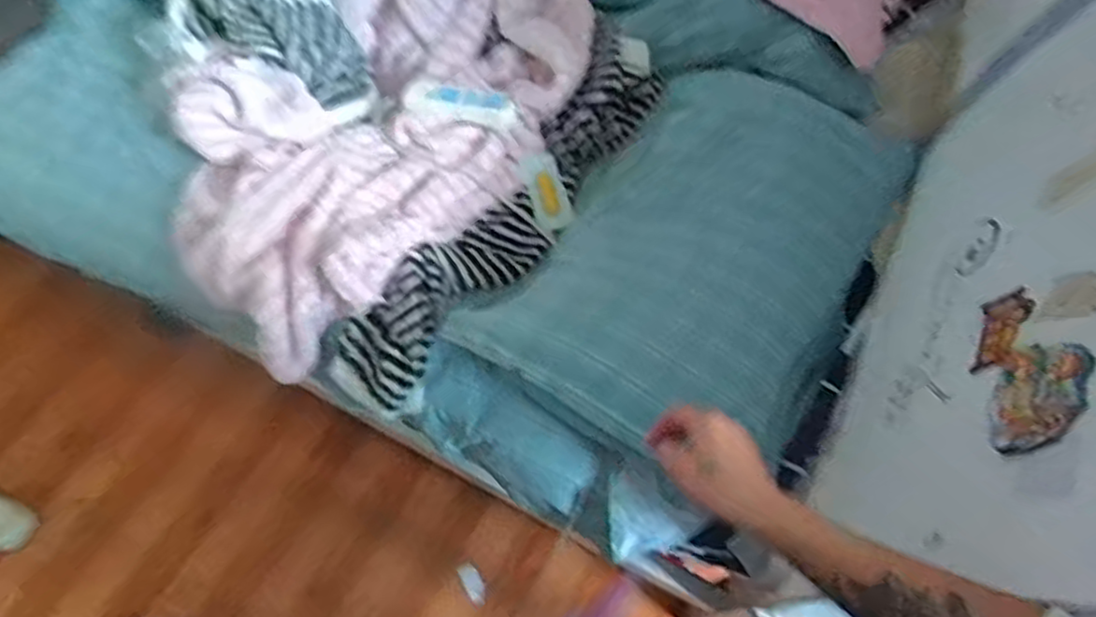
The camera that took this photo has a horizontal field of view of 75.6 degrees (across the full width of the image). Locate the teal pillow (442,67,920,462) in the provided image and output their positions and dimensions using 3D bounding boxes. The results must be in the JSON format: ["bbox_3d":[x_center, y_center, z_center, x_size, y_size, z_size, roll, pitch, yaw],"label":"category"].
[{"bbox_3d":[0.221,-0.088,0.955,0.418,0.068,0.619,34,67,13],"label":"teal pillow"}]

